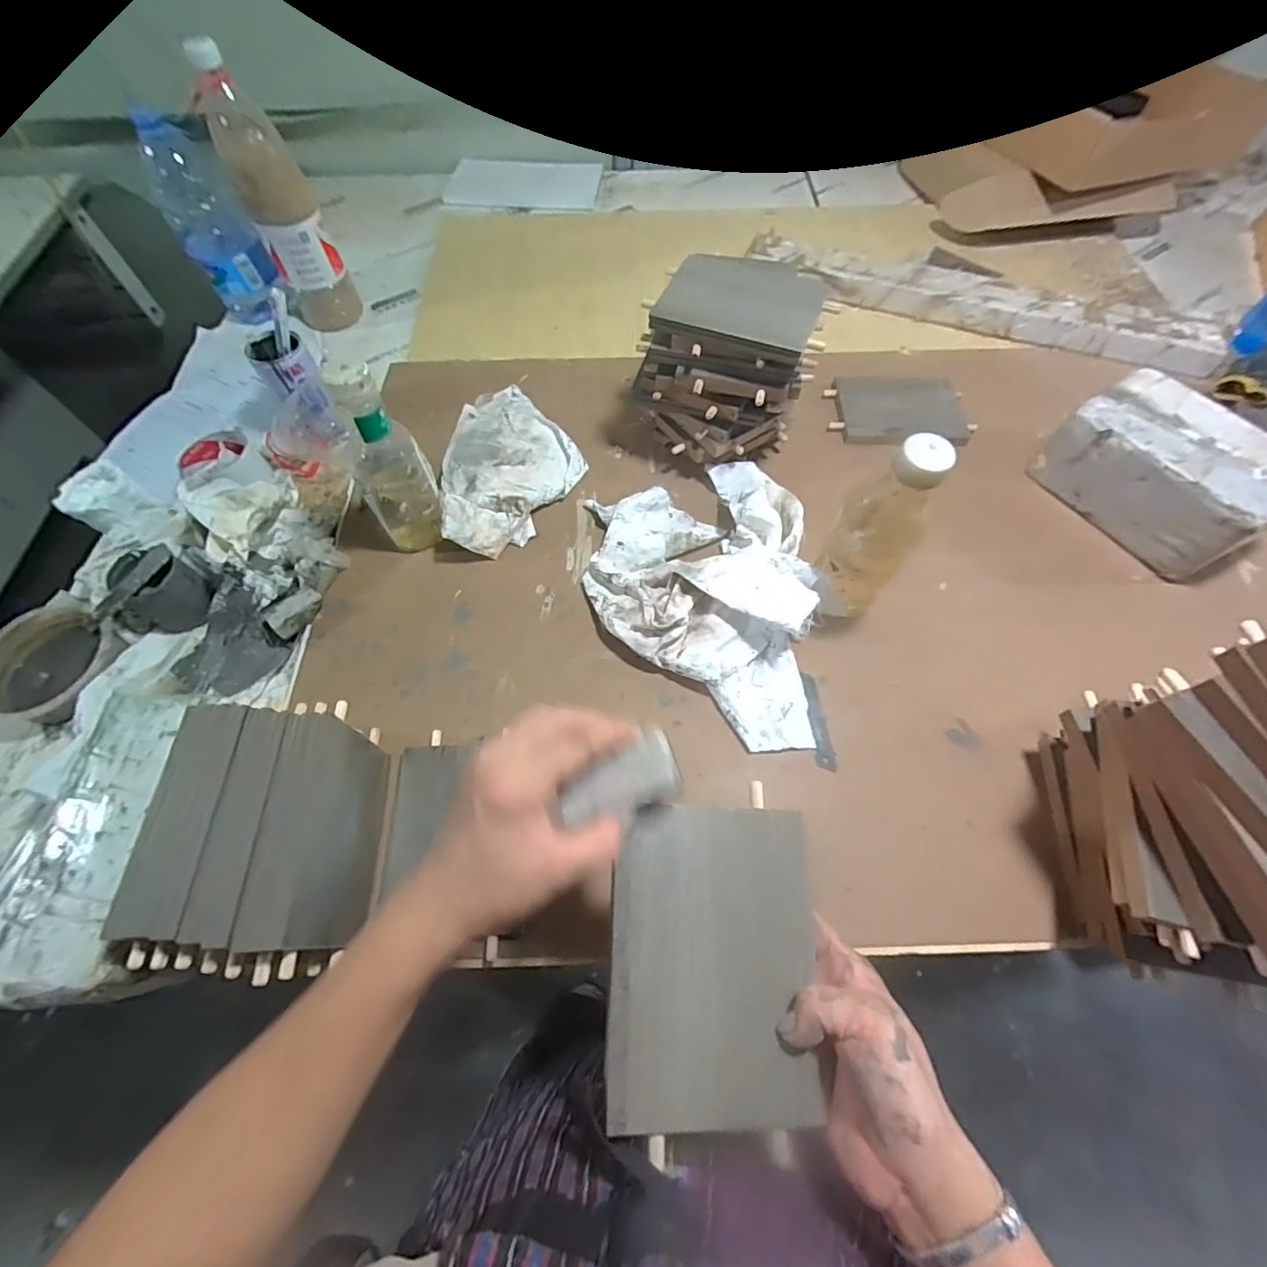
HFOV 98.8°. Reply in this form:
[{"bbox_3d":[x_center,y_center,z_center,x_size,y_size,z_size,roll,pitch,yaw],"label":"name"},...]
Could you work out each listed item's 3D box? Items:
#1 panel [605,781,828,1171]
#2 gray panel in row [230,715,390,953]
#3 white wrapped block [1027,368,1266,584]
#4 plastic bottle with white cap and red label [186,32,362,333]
[{"bbox_3d":[0.045,0.174,0.297,0.113,0.007,0.153,6,65,-8],"label":"panel"},{"bbox_3d":[-0.229,0.151,0.409,0.035,0.116,0.148,-5,62,-2],"label":"gray panel in row"},{"bbox_3d":[0.579,-0.171,0.598,0.118,0.112,0.206,-26,64,-12],"label":"white wrapped block"},{"bbox_3d":[-0.468,-0.557,0.730,0.087,0.273,0.079,-30,65,-14],"label":"plastic bottle with white cap and red label"}]

